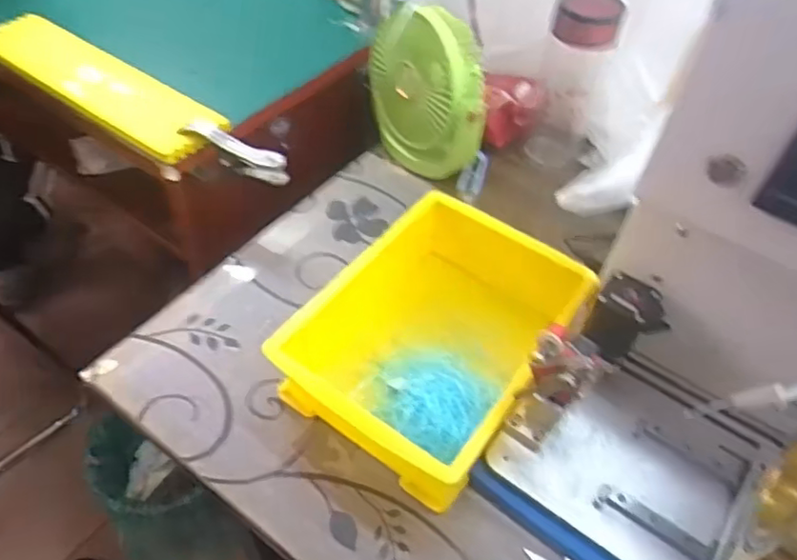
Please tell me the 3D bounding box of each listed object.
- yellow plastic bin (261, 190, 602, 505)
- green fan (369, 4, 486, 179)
[{"bbox_3d":[0.031,0.051,0.524,0.173,0.075,0.223,31,55,20],"label":"yellow plastic bin"},{"bbox_3d":[0.034,-0.206,0.685,0.136,0.180,0.060,8,27,44],"label":"green fan"}]

